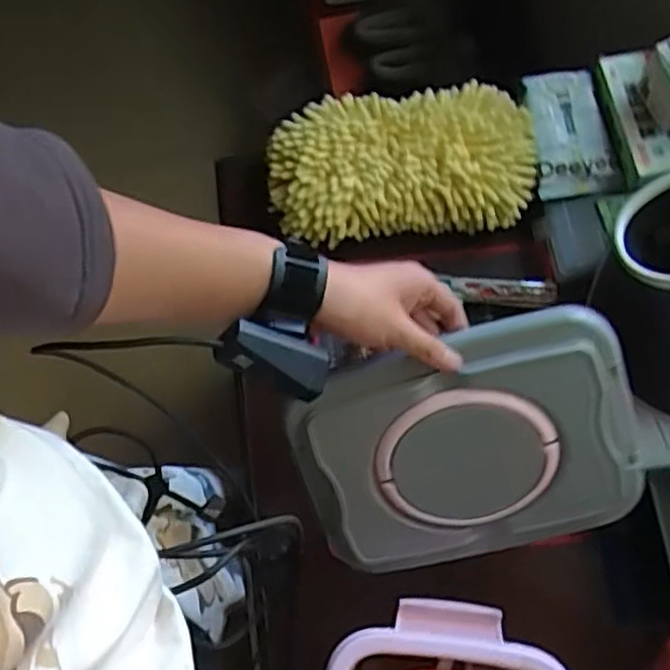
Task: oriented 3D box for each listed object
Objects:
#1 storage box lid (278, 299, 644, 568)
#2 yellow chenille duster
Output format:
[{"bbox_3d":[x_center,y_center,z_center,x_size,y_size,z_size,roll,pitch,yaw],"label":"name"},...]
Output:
[{"bbox_3d":[0.099,0.088,0.532,0.242,0.019,0.173,-17,107,8],"label":"storage box lid"},{"bbox_3d":[0.064,-0.175,0.708,0.257,0.054,0.148,-6,72,-1],"label":"yellow chenille duster"}]

